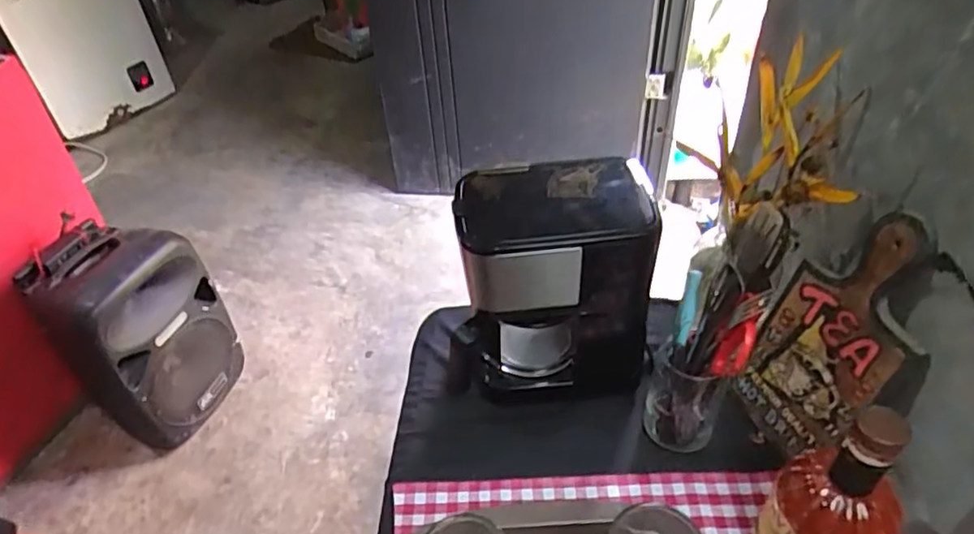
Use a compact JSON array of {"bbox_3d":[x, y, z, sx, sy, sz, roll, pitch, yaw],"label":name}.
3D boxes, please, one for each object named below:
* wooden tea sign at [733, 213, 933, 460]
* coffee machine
[{"bbox_3d":[0.341,0.077,0.619,0.012,0.274,0.151,-3,42,-23],"label":"wooden tea sign"},{"bbox_3d":[0.074,0.030,0.707,0.206,0.260,0.155,-4,42,0],"label":"coffee machine"}]

